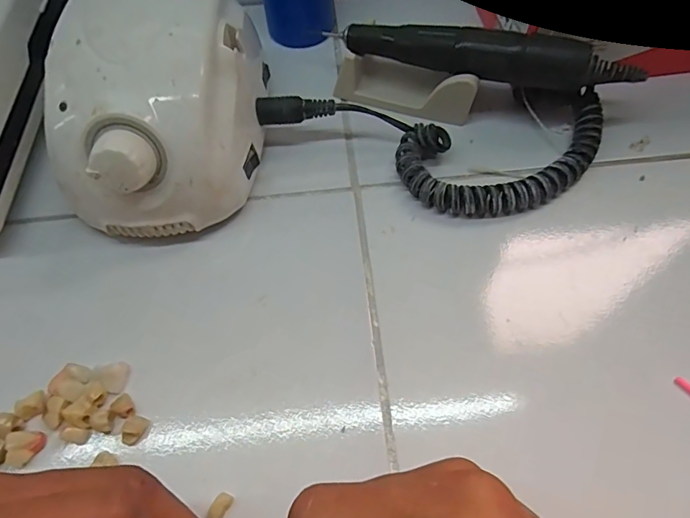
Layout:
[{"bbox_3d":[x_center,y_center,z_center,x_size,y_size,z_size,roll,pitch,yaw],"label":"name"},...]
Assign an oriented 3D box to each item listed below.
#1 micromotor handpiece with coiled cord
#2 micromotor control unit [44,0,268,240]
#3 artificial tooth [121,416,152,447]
[{"bbox_3d":[0.056,-0.089,0.278,0.188,0.052,0.107,16,63,11],"label":"micromotor handpiece with coiled cord"},{"bbox_3d":[-0.103,-0.087,0.265,0.103,0.078,0.136,1,61,3],"label":"micromotor control unit"},{"bbox_3d":[-0.097,0.079,0.217,0.009,0.005,0.013,16,63,11],"label":"artificial tooth"}]

